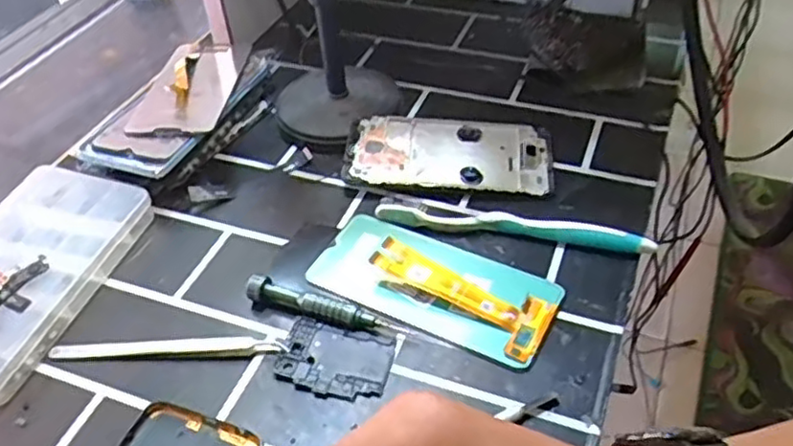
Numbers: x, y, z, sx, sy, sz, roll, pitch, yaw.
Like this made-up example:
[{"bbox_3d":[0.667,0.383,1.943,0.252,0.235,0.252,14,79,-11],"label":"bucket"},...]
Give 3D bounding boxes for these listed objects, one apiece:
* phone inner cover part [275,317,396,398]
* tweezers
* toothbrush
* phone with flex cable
[{"bbox_3d":[-0.037,0.081,0.404,0.065,0.004,0.045,10,46,13],"label":"phone inner cover part"},{"bbox_3d":[-0.140,0.076,0.414,0.146,0.007,0.012,-1,45,2],"label":"tweezers"},{"bbox_3d":[0.078,0.001,0.466,0.185,0.011,0.025,12,47,15],"label":"toothbrush"},{"bbox_3d":[0.022,0.035,0.437,0.157,0.015,0.074,18,49,20],"label":"phone with flex cable"}]

